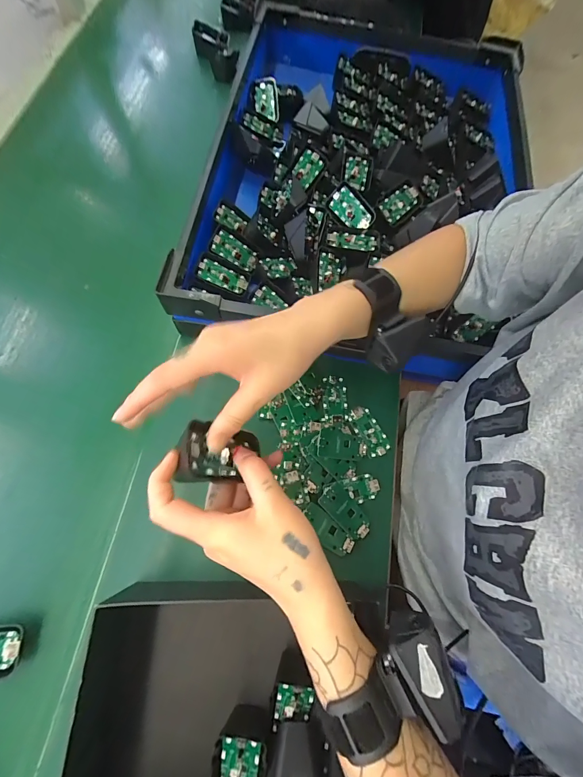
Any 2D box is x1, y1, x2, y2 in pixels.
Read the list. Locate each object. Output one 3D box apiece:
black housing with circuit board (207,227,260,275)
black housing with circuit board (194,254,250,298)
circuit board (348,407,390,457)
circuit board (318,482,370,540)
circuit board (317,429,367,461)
[{"bbox_3d":[-0.077,-0.185,0.447,0.066,0.009,0.038,26,87,-21],"label":"black housing with circuit board"},{"bbox_3d":[-0.089,-0.148,0.433,0.068,0.006,0.043,21,66,-14],"label":"black housing with circuit board"},{"bbox_3d":[0.096,0.053,0.411,0.030,0.004,0.062,-25,72,-11],"label":"circuit board"},{"bbox_3d":[0.060,0.137,0.370,0.032,0.009,0.064,-38,75,-15],"label":"circuit board"},{"bbox_3d":[0.058,0.066,0.390,0.061,0.008,0.032,12,77,-16],"label":"circuit board"}]

